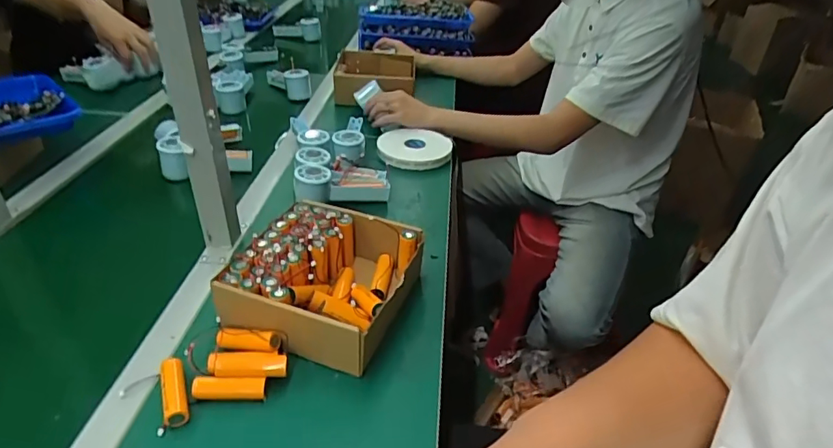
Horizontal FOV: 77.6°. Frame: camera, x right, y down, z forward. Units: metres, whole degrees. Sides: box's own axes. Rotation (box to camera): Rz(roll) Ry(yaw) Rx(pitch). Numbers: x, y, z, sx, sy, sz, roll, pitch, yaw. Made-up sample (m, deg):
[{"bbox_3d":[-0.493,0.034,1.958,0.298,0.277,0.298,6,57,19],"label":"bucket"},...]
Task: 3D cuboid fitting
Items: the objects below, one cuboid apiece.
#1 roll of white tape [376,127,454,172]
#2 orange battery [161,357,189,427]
[{"bbox_3d":[-0.003,-0.150,1.024,0.144,0.027,0.124,-4,35,-11],"label":"roll of white tape"},{"bbox_3d":[-0.245,0.169,0.523,0.022,0.020,0.072,-13,38,-22],"label":"orange battery"}]

